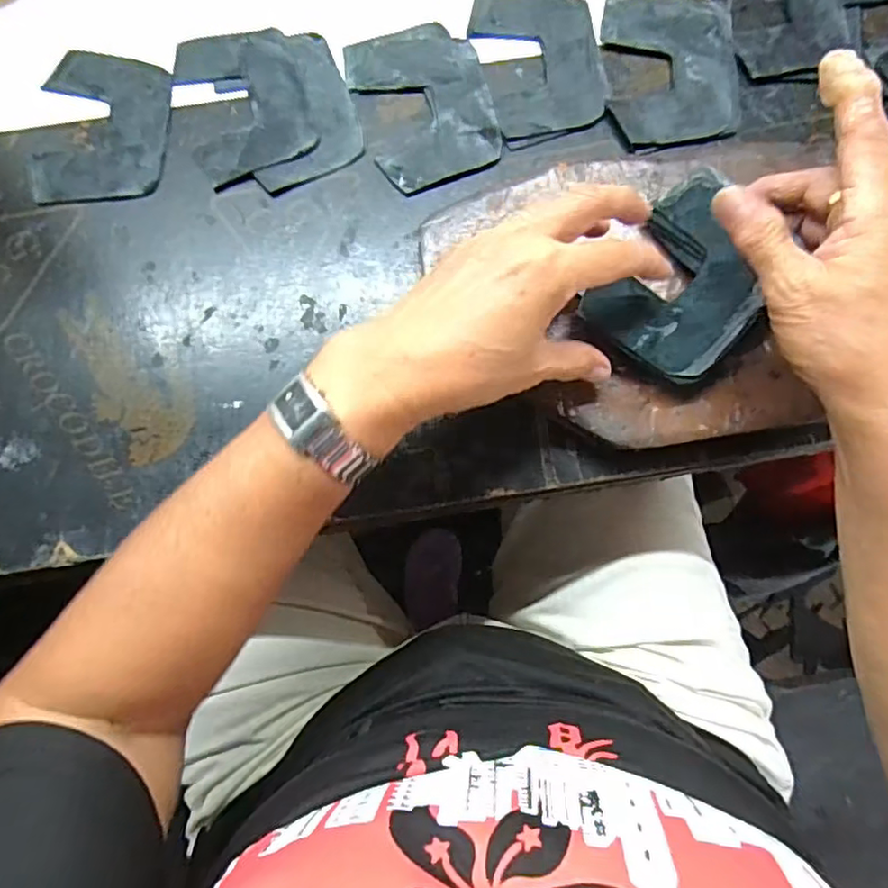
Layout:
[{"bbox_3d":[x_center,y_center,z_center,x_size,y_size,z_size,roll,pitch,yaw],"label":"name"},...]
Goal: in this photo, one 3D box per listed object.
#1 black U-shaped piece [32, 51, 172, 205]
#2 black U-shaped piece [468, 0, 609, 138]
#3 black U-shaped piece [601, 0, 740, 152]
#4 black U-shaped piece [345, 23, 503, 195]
[{"bbox_3d":[-0.206,-0.196,0.367,0.074,0.007,0.099,-3,80,-2],"label":"black U-shaped piece"},{"bbox_3d":[0.063,-0.250,0.389,0.077,0.004,0.103,-15,80,-4],"label":"black U-shaped piece"},{"bbox_3d":[0.147,-0.243,0.387,0.082,0.009,0.106,-3,80,-2],"label":"black U-shaped piece"},{"bbox_3d":[-0.012,-0.215,0.381,0.079,0.008,0.106,-17,81,-4],"label":"black U-shaped piece"}]

